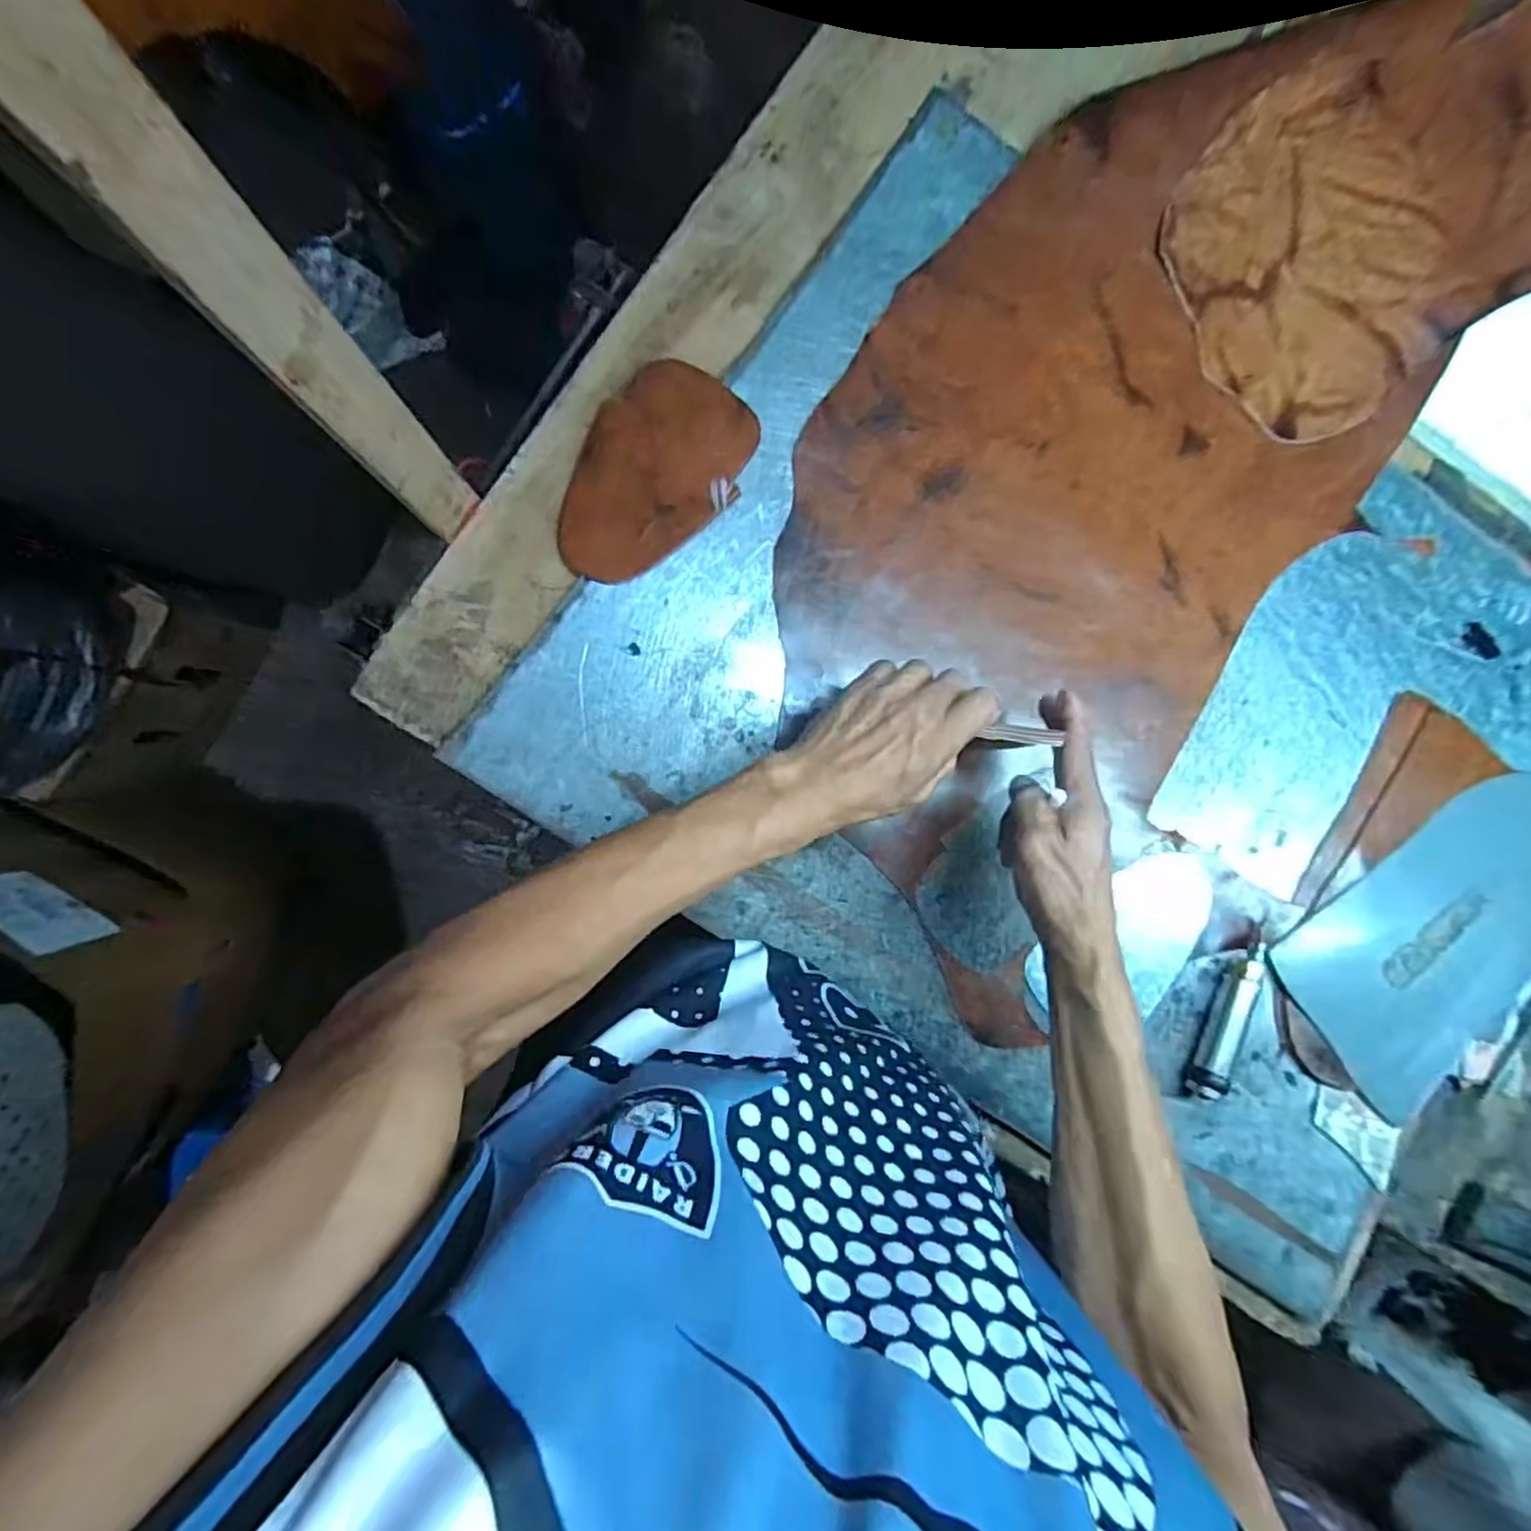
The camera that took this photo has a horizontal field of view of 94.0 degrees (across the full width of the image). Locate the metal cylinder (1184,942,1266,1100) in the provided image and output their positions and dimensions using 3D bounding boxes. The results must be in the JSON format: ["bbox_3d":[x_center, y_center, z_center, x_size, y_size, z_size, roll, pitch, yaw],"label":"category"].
[{"bbox_3d":[0.351,0.191,0.534,0.025,0.023,0.121,30,84,-5],"label":"metal cylinder"}]

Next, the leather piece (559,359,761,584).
[{"bbox_3d":[-0.081,-0.206,0.499,0.101,0.020,0.163,43,83,-4],"label":"leather piece"}]

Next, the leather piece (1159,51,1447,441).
[{"bbox_3d":[0.426,-0.391,0.559,0.186,0.012,0.244,-25,101,7],"label":"leather piece"}]

